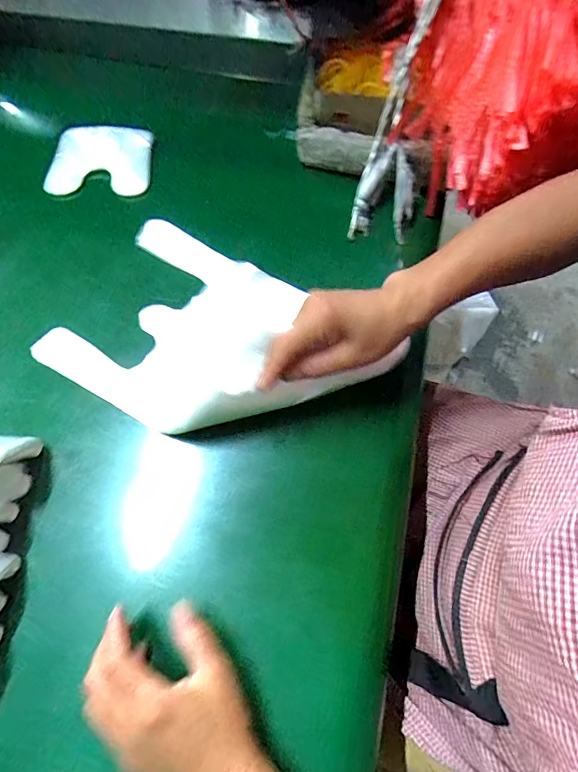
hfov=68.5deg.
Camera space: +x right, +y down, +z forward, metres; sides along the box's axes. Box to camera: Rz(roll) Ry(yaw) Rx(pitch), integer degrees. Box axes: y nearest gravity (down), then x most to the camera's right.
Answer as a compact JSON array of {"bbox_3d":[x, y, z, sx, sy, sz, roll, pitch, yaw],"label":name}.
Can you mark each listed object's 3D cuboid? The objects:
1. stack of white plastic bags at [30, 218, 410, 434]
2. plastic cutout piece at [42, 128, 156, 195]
[{"bbox_3d":[-0.069,-0.052,0.391,0.308,0.099,0.199,29,69,10],"label":"stack of white plastic bags"},{"bbox_3d":[-0.238,-0.285,0.537,0.125,0.019,0.097,4,66,3],"label":"plastic cutout piece"}]

